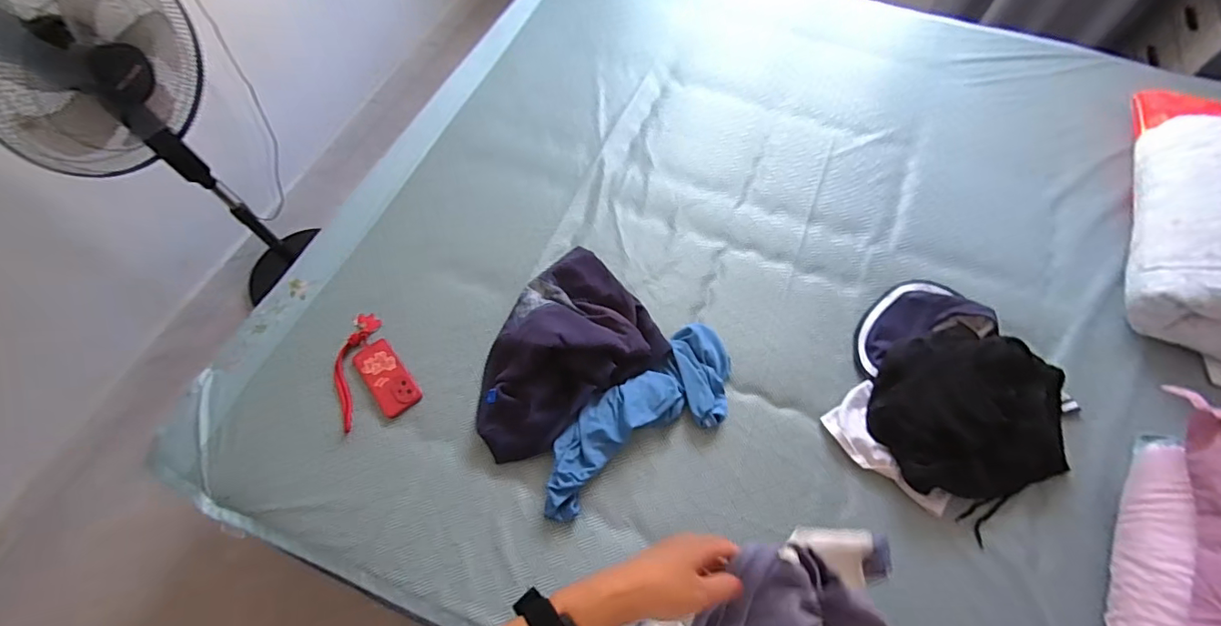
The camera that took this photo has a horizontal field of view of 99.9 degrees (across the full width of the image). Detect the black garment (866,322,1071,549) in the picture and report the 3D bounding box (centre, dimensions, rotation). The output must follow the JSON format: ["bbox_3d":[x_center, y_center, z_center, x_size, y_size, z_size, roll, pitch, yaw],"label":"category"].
[{"bbox_3d":[0.695,0.175,0.966,0.378,0.112,0.327,-30,67,-14],"label":"black garment"}]

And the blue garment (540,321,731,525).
[{"bbox_3d":[0.068,0.205,0.985,0.461,0.052,0.181,-38,69,-17],"label":"blue garment"}]

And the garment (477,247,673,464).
[{"bbox_3d":[-0.116,0.061,1.024,0.401,0.118,0.303,-33,67,-15],"label":"garment"}]

